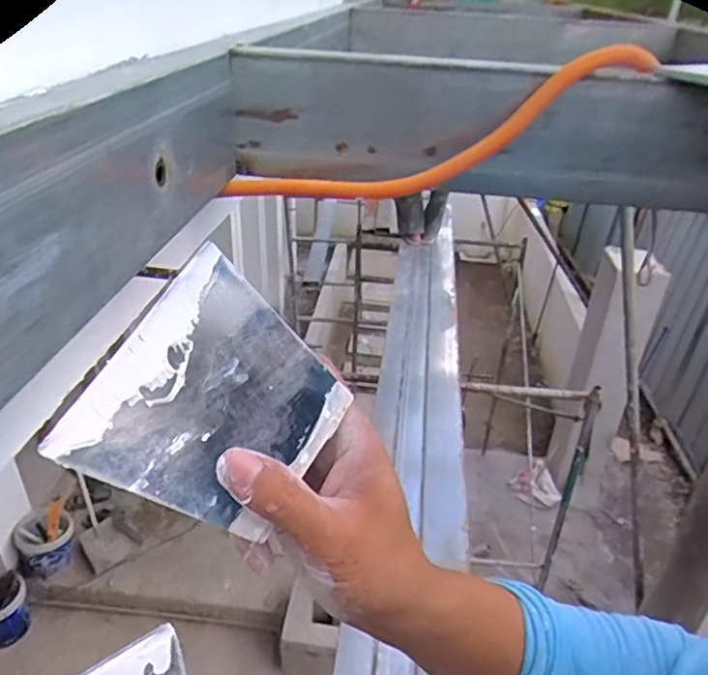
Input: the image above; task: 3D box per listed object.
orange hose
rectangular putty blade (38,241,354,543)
[{"bbox_3d":[0.128,-0.243,0.739,0.540,0.098,0.091,-21,34,0],"label":"orange hose"},{"bbox_3d":[-0.059,0.030,0.264,0.102,0.095,0.004,-55,14,-15],"label":"rectangular putty blade"}]

